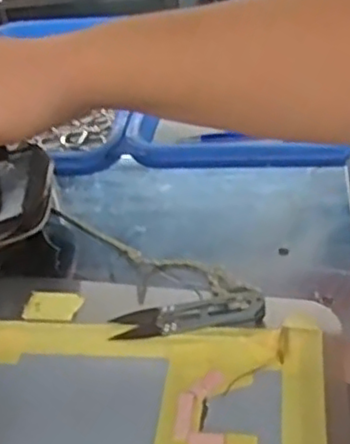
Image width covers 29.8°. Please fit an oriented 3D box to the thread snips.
[{"bbox_3d":[0.009,0.062,0.439,0.099,0.012,0.025,-6,40,0],"label":"thread snips"}]

